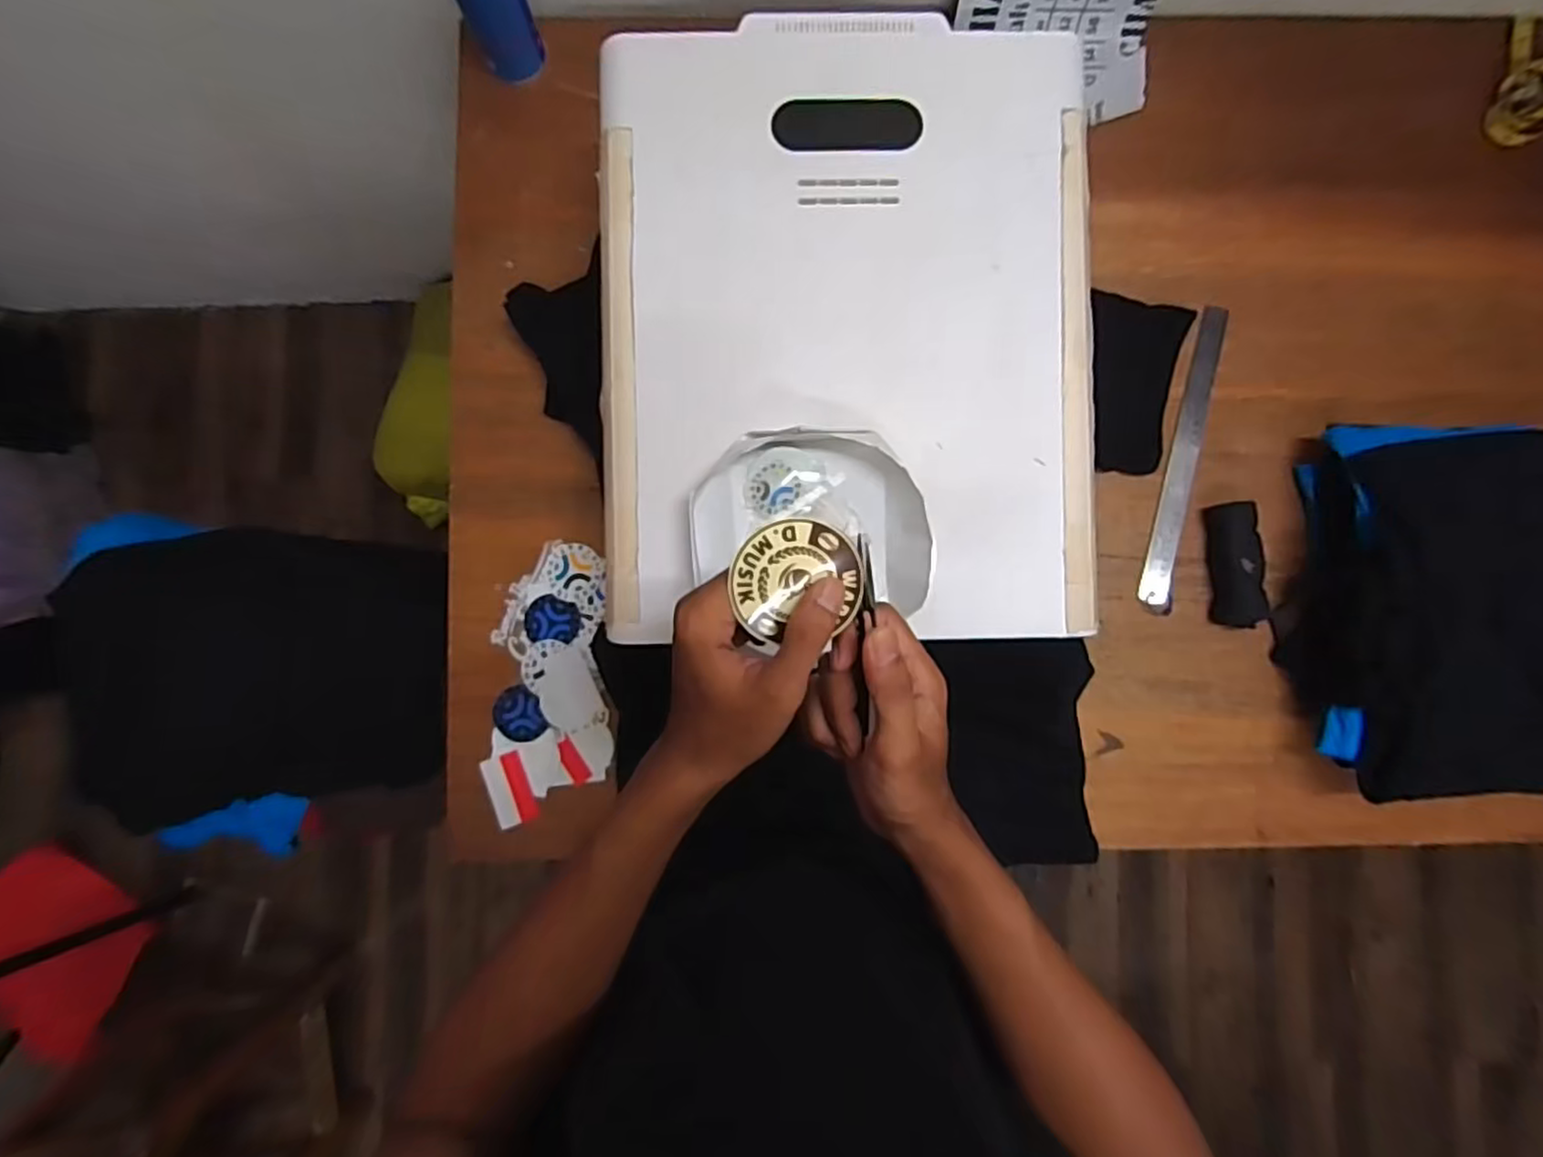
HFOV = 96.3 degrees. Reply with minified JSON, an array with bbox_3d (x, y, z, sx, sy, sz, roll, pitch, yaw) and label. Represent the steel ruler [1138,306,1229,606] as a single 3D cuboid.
[{"bbox_3d":[0.437,-0.130,0.731,0.032,0.007,0.318,13,88,3],"label":"steel ruler"}]

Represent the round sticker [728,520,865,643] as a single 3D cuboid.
[{"bbox_3d":[0.014,0.001,0.345,0.063,0.005,0.058,-1,103,-5],"label":"round sticker"}]

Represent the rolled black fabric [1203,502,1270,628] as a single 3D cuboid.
[{"bbox_3d":[0.479,-0.014,0.710,0.044,0.032,0.126,-4,88,-1],"label":"rolled black fabric"}]

